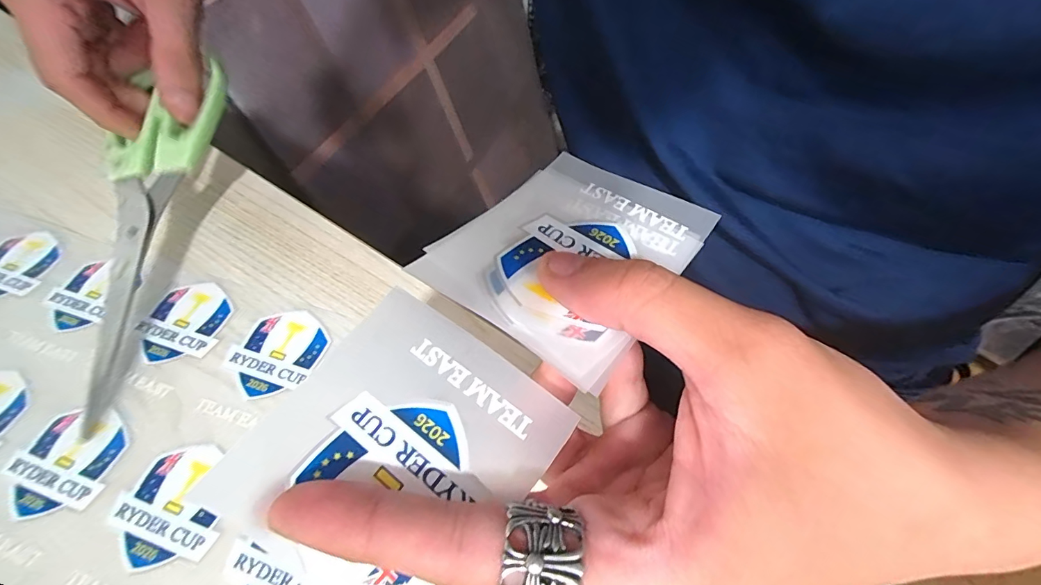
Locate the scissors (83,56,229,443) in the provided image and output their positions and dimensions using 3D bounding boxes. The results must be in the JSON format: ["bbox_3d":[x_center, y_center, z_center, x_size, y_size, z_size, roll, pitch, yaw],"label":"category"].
[{"bbox_3d":[-0.196,-0.035,0.228,0.053,0.014,0.189,2,74,2],"label":"scissors"}]

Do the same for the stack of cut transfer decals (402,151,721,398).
[{"bbox_3d":[0.017,-0.016,0.145,0.065,0.015,0.083,33,63,20],"label":"stack of cut transfer decals"}]

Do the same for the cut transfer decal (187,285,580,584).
[{"bbox_3d":[-0.033,0.041,0.118,0.065,0.004,0.070,34,67,16],"label":"cut transfer decal"}]

